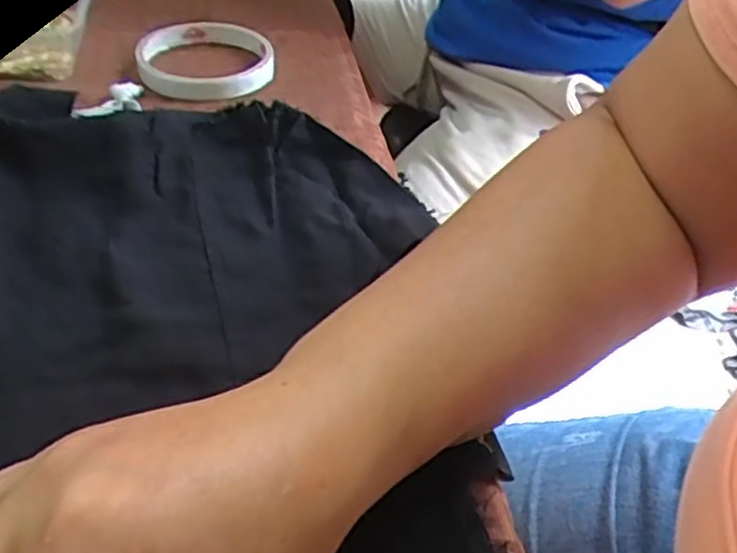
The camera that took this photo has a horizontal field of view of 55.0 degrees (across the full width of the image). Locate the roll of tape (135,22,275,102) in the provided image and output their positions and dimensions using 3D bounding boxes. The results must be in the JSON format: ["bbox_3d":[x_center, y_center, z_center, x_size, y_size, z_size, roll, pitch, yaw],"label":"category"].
[{"bbox_3d":[-0.104,-0.139,0.454,0.084,0.018,0.085,0,43,-6],"label":"roll of tape"}]

